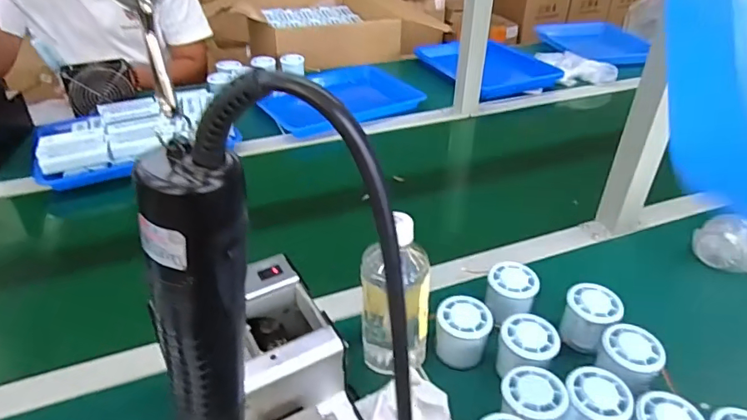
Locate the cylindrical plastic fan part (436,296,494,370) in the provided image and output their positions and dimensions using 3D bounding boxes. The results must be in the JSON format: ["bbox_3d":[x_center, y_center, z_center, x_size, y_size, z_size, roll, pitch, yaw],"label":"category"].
[{"bbox_3d":[0.097,0.138,0.549,0.058,0.063,0.056,1,36,0],"label":"cylindrical plastic fan part"}]

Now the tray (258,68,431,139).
[{"bbox_3d":[-0.077,-0.253,1.126,0.348,0.036,0.271,-23,42,-29],"label":"tray"}]

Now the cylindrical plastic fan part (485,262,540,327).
[{"bbox_3d":[0.162,0.101,0.589,0.058,0.051,0.059,1,36,0],"label":"cylindrical plastic fan part"}]

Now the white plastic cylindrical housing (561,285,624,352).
[{"bbox_3d":[0.242,0.122,0.558,0.057,0.051,0.063,20,40,25],"label":"white plastic cylindrical housing"}]

